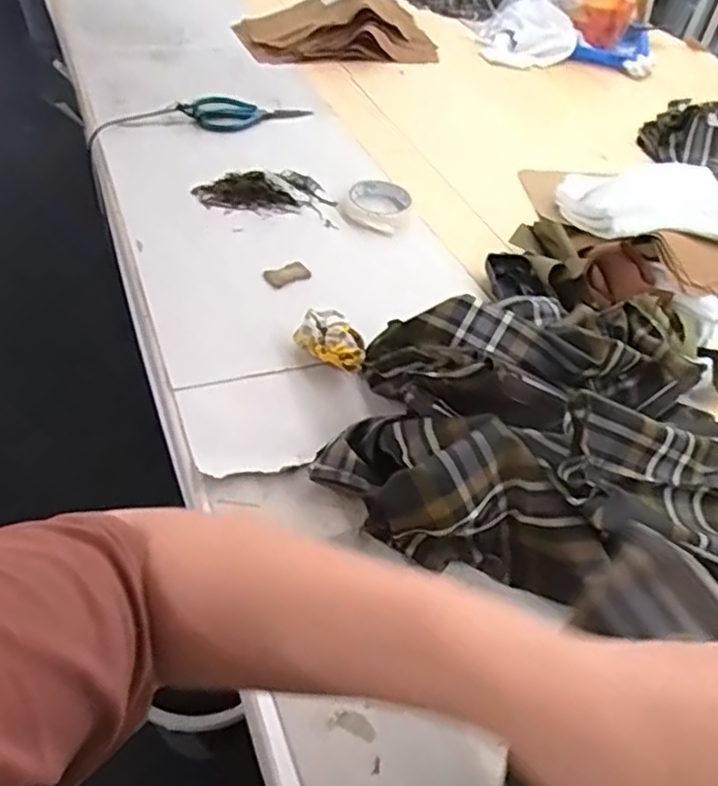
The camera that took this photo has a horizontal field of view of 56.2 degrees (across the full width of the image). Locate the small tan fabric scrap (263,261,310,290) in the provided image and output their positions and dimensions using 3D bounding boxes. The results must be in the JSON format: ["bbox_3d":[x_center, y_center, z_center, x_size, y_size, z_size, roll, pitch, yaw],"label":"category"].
[{"bbox_3d":[-0.078,-0.132,0.750,0.050,0.014,0.023,-15,49,-21],"label":"small tan fabric scrap"}]

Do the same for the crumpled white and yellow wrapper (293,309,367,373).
[{"bbox_3d":[-0.022,-0.048,0.648,0.071,0.042,0.049,28,49,20],"label":"crumpled white and yellow wrapper"}]

